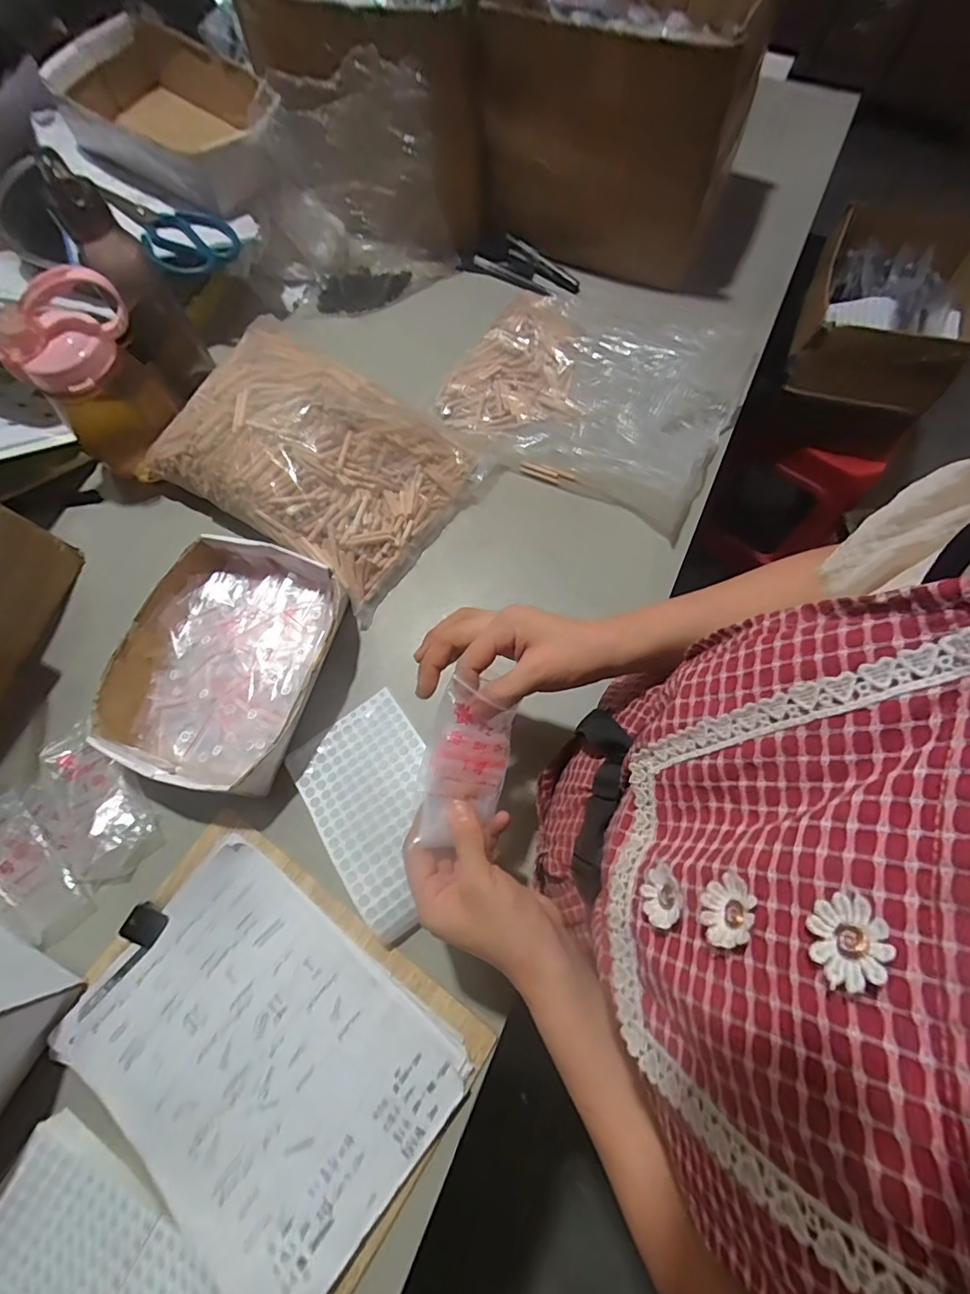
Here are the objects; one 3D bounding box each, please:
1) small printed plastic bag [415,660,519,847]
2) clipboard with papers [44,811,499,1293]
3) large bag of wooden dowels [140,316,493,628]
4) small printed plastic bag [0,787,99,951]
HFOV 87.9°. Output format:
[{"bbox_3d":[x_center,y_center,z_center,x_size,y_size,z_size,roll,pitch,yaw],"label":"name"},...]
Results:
[{"bbox_3d":[-0.014,0.088,0.375,0.062,0.021,0.114,15,100,-9],"label":"small printed plastic bag"},{"bbox_3d":[-0.186,0.330,0.416,0.312,0.020,0.237,33,75,13],"label":"clipboard with papers"},{"bbox_3d":[-0.194,-0.228,0.585,0.319,0.094,0.241,33,75,12],"label":"large bag of wooden dowels"},{"bbox_3d":[-0.426,0.206,0.464,0.145,0.021,0.063,42,77,15],"label":"small printed plastic bag"}]

